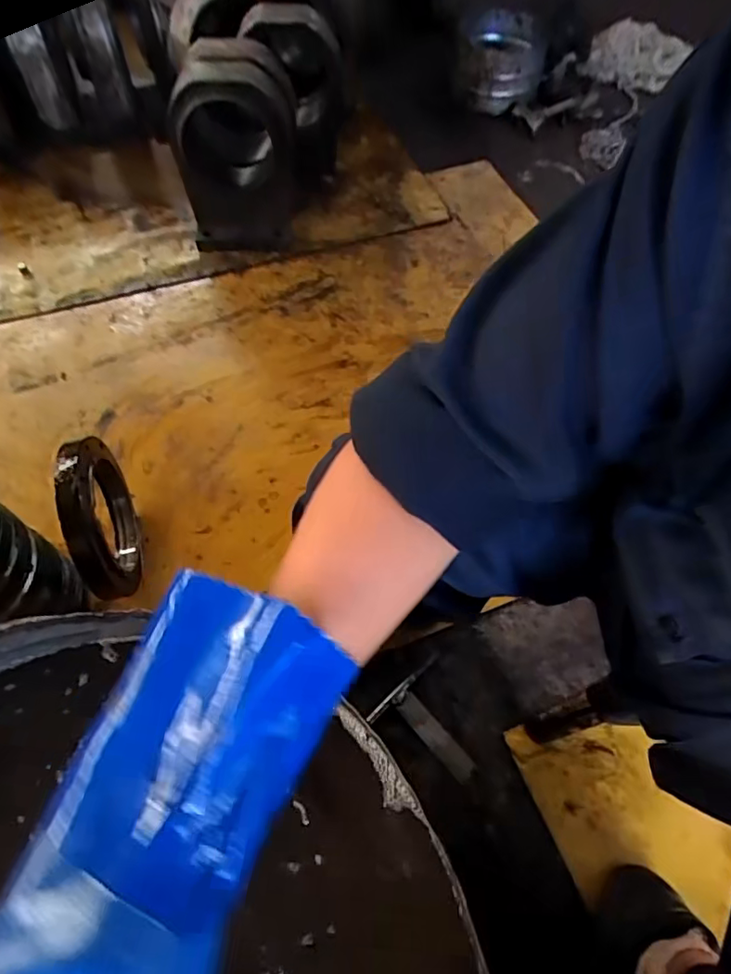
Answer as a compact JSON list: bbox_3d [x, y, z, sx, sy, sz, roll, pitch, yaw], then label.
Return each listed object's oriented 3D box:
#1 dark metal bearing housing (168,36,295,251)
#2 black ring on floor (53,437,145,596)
[{"bbox_3d":[-0.281,-0.748,1.266,0.253,0.356,0.277,-5,60,-5],"label":"dark metal bearing housing"},{"bbox_3d":[-0.370,0.045,0.794,0.049,0.219,0.210,-13,61,-8],"label":"black ring on floor"}]

